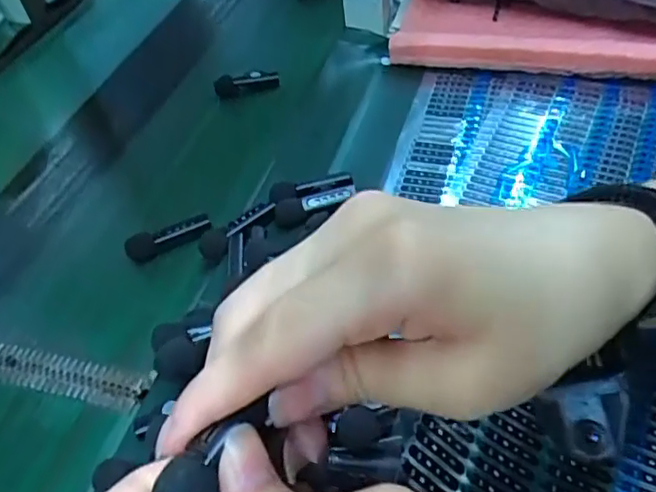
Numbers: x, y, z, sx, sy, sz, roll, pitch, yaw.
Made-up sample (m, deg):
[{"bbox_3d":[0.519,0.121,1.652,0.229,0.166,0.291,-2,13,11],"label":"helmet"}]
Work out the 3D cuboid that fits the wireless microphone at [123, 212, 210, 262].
[{"bbox_3d":[-0.120,-0.007,0.456,0.063,0.019,0.026,-29,52,-18],"label":"wireless microphone"}]

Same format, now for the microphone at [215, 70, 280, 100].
[{"bbox_3d":[-0.080,-0.160,0.588,0.063,0.023,0.015,-11,48,-3],"label":"microphone"}]

